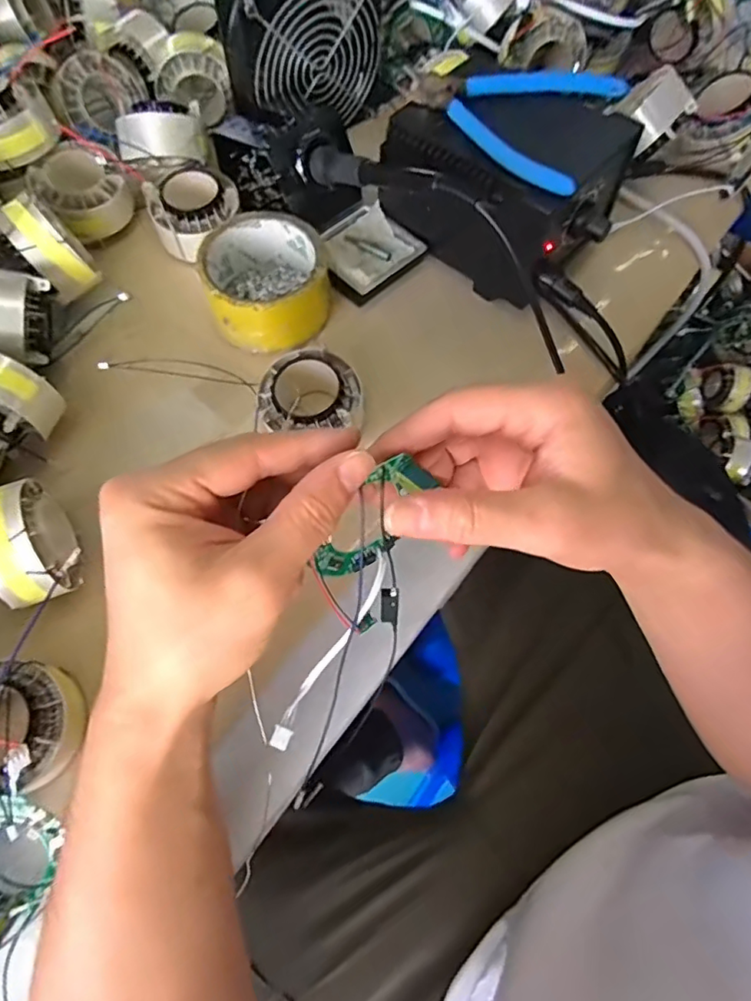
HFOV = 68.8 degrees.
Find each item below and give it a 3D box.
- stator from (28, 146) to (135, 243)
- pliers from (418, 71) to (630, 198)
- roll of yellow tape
[{"bbox_3d":[-0.219,-0.232,0.415,0.062,0.038,0.058,-43,74,-15],"label":"stator"},{"bbox_3d":[0.088,-0.254,0.365,0.122,0.022,0.112,24,70,9],"label":"pliers"},{"bbox_3d":[-0.076,-0.155,0.389,0.083,0.046,0.085,0,68,0],"label":"roll of yellow tape"}]

